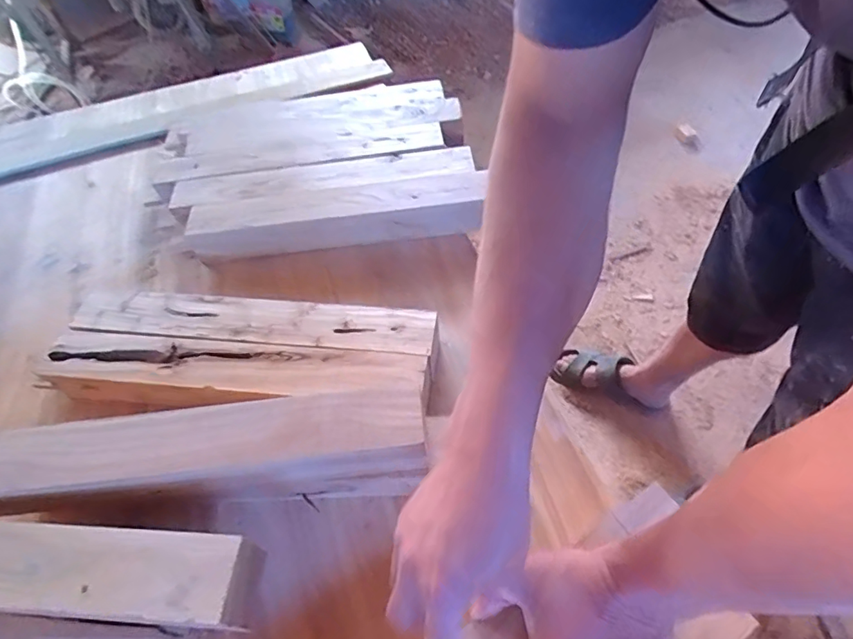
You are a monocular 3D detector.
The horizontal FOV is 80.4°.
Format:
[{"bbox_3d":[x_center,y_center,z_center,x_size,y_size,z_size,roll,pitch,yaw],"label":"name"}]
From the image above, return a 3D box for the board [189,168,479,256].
[{"bbox_3d":[-0.113,-0.144,0.695,0.404,0.063,0.070,-10,54,-2],"label":"board"}]

